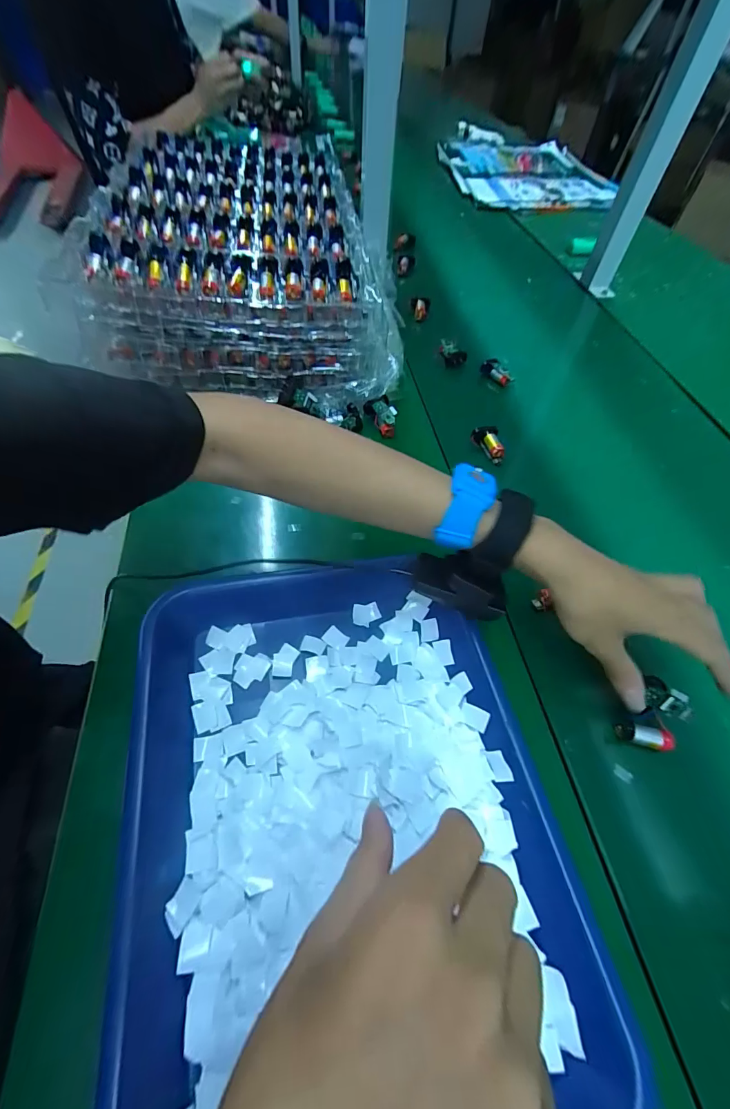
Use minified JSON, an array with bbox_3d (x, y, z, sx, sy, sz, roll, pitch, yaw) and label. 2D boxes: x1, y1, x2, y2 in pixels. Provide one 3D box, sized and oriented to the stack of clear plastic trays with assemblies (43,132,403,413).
[{"bbox_3d":[-0.136,-0.424,0.568,0.355,0.108,0.502,-2,56,-5],"label":"stack of clear plastic trays with assemblies"}]

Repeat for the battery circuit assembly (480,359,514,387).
[{"bbox_3d":[0.193,-0.263,0.595,0.025,0.021,0.048,-18,58,-15],"label":"battery circuit assembly"}]

